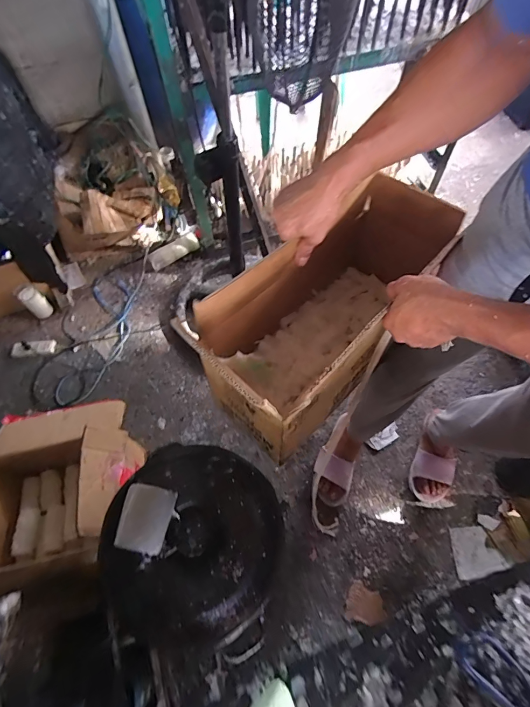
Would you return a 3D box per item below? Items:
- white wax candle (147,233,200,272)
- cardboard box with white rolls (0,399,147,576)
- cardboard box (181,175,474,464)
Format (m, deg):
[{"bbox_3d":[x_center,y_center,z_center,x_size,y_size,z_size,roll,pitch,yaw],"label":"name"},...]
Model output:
[{"bbox_3d":[-0.366,-0.410,1.478,0.206,0.074,0.071,-35,66,-16],"label":"white wax candle"},{"bbox_3d":[-0.517,0.324,0.948,0.347,0.289,0.376,-7,61,-1],"label":"cardboard box with white rolls"},{"bbox_3d":[0.097,-0.078,0.621,0.195,0.254,0.458,37,68,19],"label":"cardboard box"}]

